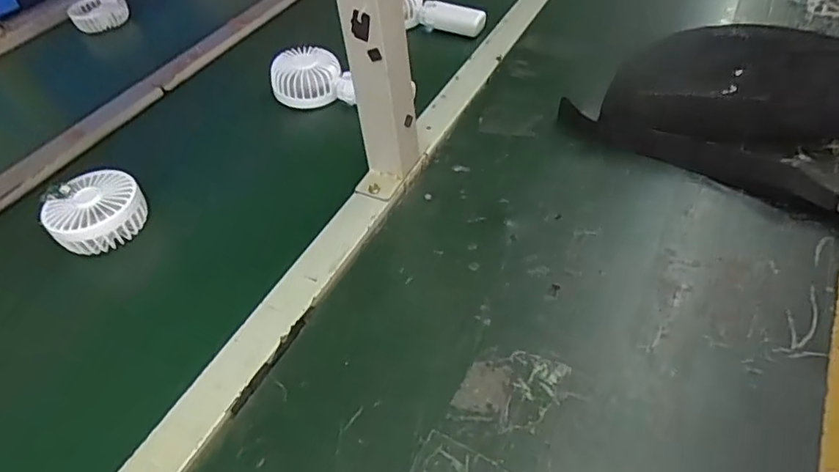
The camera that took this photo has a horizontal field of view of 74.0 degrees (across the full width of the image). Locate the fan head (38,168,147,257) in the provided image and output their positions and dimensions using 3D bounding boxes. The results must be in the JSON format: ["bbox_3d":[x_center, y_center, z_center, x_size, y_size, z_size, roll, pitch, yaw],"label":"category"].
[{"bbox_3d":[-0.322,-0.026,0.553,0.086,0.037,0.078,-36,53,-26],"label":"fan head"}]

